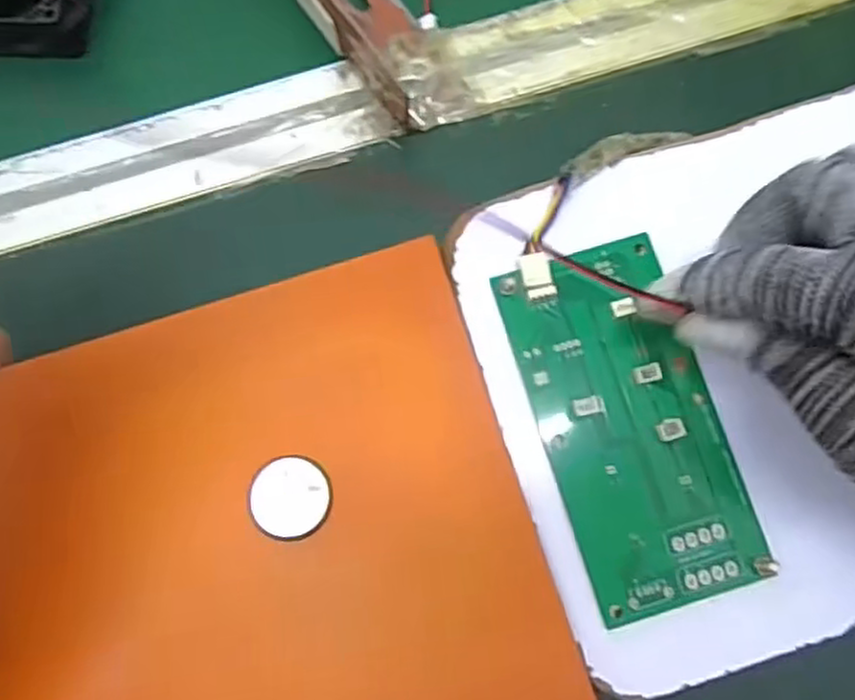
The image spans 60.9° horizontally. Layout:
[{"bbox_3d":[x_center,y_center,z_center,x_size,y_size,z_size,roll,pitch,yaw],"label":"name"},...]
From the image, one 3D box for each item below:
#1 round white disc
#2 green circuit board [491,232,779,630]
[{"bbox_3d":[-0.049,0.053,0.262,0.028,0.004,0.029,0,77,1],"label":"round white disc"},{"bbox_3d":[0.075,0.025,0.269,0.064,0.006,0.134,-17,77,-3],"label":"green circuit board"}]

